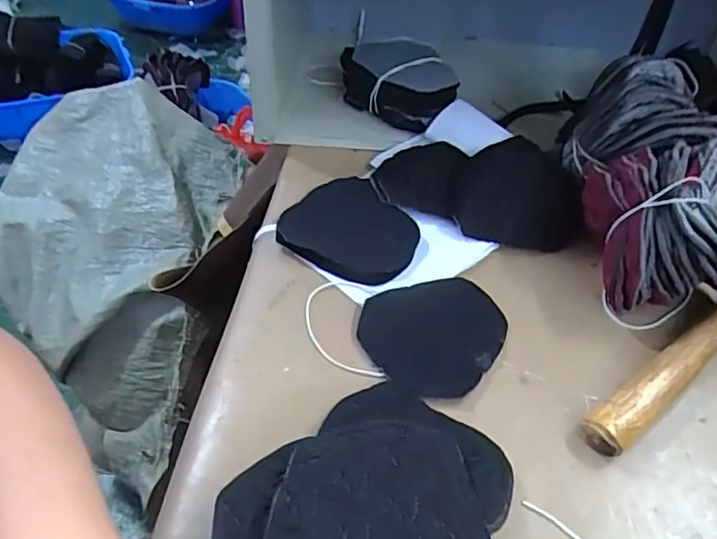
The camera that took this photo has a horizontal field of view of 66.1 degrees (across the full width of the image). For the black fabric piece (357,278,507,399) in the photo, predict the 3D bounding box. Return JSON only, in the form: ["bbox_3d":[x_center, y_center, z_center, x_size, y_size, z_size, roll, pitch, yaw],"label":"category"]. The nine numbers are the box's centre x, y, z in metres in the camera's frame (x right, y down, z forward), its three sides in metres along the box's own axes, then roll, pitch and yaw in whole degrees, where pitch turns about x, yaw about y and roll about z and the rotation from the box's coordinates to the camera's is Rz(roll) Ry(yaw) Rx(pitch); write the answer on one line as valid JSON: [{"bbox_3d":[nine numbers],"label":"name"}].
[{"bbox_3d":[0.054,0.042,0.379,0.096,0.005,0.091,3,44,-3],"label":"black fabric piece"}]

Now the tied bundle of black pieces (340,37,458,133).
[{"bbox_3d":[0.043,-0.191,0.579,0.124,0.063,0.071,32,50,25],"label":"tied bundle of black pieces"}]

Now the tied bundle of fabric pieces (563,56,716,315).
[{"bbox_3d":[0.219,-0.070,0.417,0.090,0.089,0.204,2,65,-3],"label":"tied bundle of fabric pieces"}]

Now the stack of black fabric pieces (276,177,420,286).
[{"bbox_3d":[-0.005,-0.034,0.457,0.111,0.016,0.098,30,49,23],"label":"stack of black fabric pieces"}]

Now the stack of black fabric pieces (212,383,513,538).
[{"bbox_3d":[0.008,0.114,0.275,0.128,0.039,0.147,18,45,12],"label":"stack of black fabric pieces"}]

